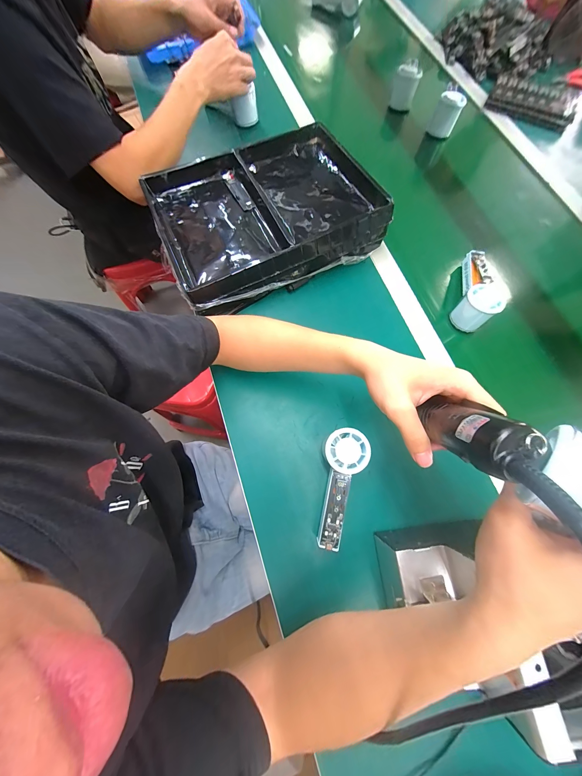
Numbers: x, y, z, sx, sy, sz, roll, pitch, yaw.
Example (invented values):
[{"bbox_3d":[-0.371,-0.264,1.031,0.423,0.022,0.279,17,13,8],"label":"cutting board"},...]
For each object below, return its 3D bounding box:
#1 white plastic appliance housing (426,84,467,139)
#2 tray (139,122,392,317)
[{"bbox_3d":[0.352,-0.625,0.577,0.054,0.065,0.042,20,74,6],"label":"white plastic appliance housing"},{"bbox_3d":[-0.044,-0.323,0.467,0.375,0.063,0.285,-25,74,-8],"label":"tray"}]

